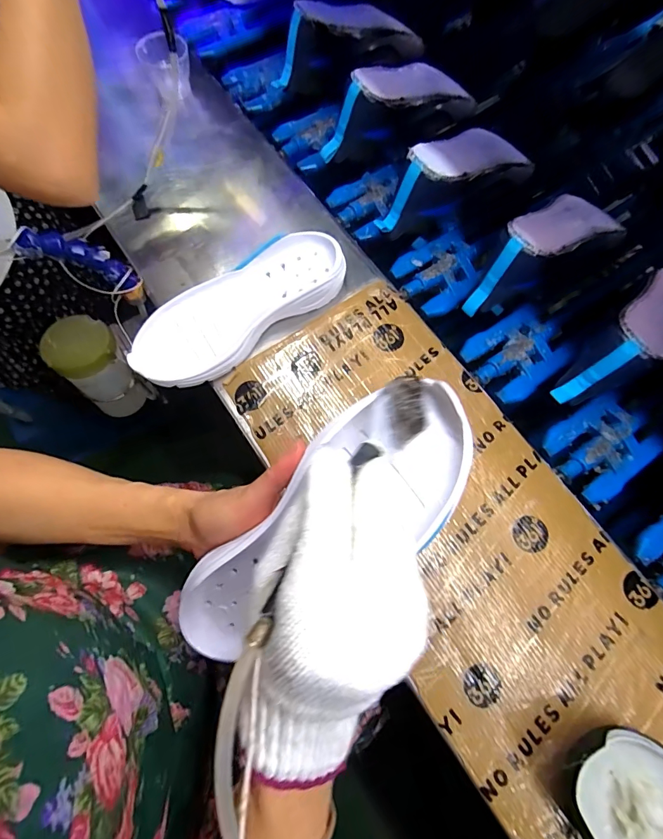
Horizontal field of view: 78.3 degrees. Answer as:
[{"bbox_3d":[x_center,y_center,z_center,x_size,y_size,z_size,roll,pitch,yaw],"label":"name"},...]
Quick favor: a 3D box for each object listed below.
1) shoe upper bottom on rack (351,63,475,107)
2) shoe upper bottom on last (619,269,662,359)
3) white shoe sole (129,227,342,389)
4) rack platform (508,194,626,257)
[{"bbox_3d":[0.104,-0.435,0.530,0.187,0.015,0.079,-30,74,-28],"label":"shoe upper bottom on rack"},{"bbox_3d":[0.346,-0.110,0.423,0.165,0.007,0.069,-32,75,-29],"label":"shoe upper bottom on last"},{"bbox_3d":[-0.096,-0.119,0.444,0.241,0.037,0.093,-32,75,-9],"label":"white shoe sole"},{"bbox_3d":[0.266,-0.223,0.466,0.183,0.006,0.068,-28,74,-28],"label":"rack platform"}]

